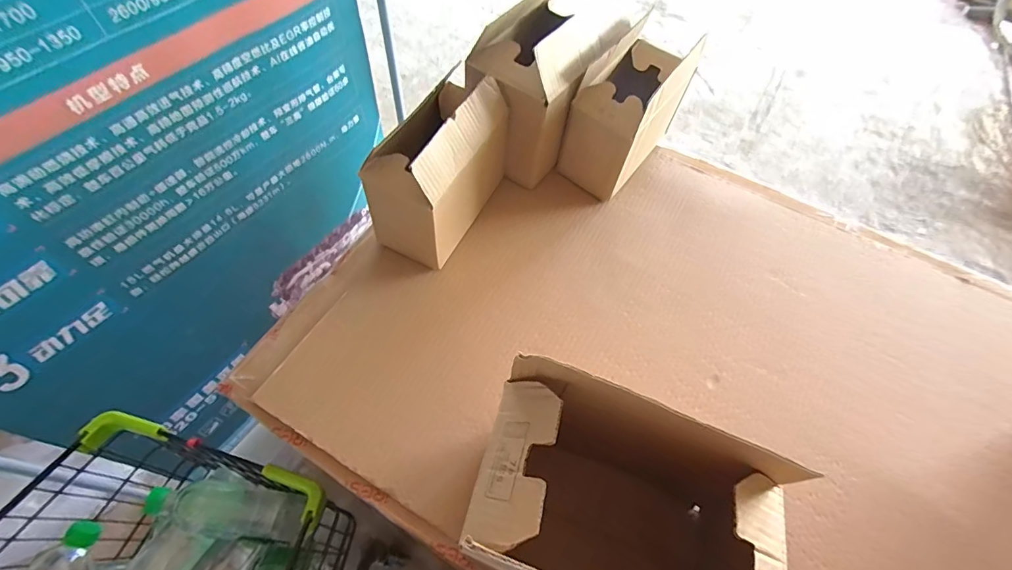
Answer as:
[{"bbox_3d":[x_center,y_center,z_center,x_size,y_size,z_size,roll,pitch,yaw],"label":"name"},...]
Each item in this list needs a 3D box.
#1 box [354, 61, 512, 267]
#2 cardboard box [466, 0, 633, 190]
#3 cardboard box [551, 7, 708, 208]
[{"bbox_3d":[-0.083,-0.154,0.603,0.100,0.175,0.198,27,61,11],"label":"box"},{"bbox_3d":[0.053,-0.289,0.669,0.137,0.201,0.219,32,62,14],"label":"cardboard box"},{"bbox_3d":[0.180,-0.257,0.681,0.104,0.173,0.205,35,63,15],"label":"cardboard box"}]

